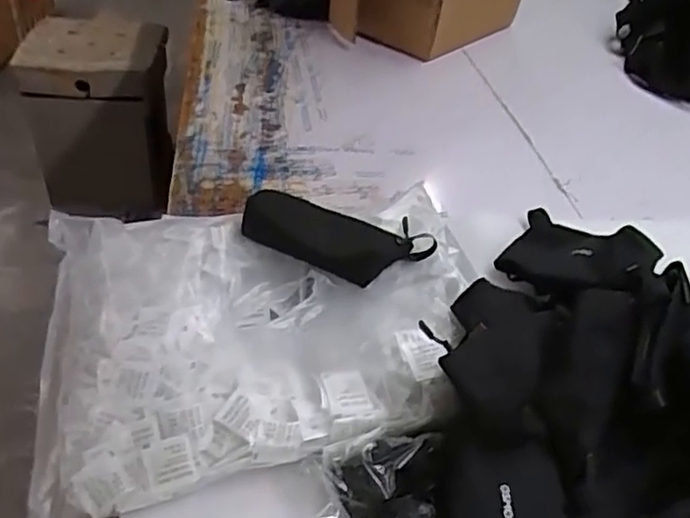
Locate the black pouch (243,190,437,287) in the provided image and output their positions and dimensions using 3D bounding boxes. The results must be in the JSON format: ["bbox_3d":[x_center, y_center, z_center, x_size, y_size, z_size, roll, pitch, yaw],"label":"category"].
[{"bbox_3d":[-0.016,-0.031,0.731,0.217,0.034,0.104,19,41,15],"label":"black pouch"}]

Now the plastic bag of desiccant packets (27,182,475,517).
[{"bbox_3d":[-0.081,0.073,0.666,0.443,0.098,0.338,-3,40,-11],"label":"plastic bag of desiccant packets"}]

